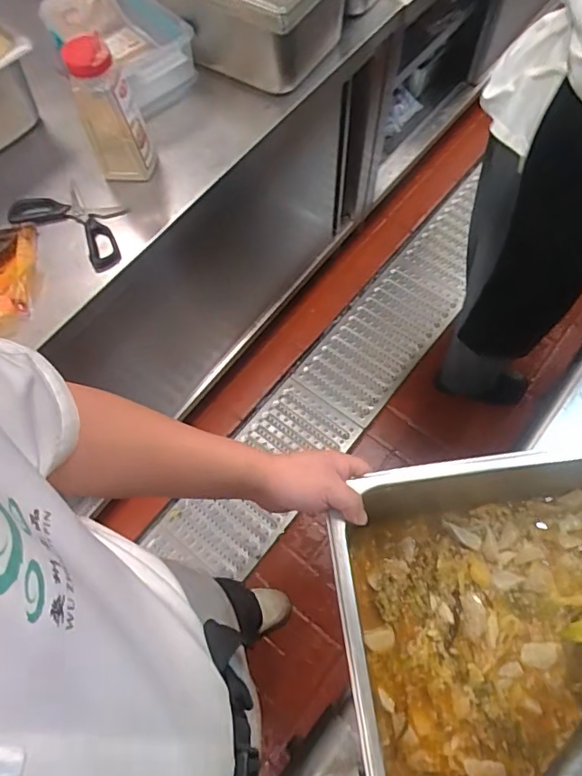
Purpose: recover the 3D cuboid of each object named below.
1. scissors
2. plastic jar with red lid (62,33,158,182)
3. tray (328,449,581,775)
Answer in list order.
[{"bbox_3d":[-0.350,-0.276,0.852,0.226,0.023,0.117,29,70,14],"label":"scissors"},{"bbox_3d":[-0.276,-0.414,0.816,0.090,0.242,0.081,-21,67,-7],"label":"plastic jar with red lid"},{"bbox_3d":[0.331,0.234,0.519,0.553,0.134,0.325,-8,66,-1],"label":"tray"}]

